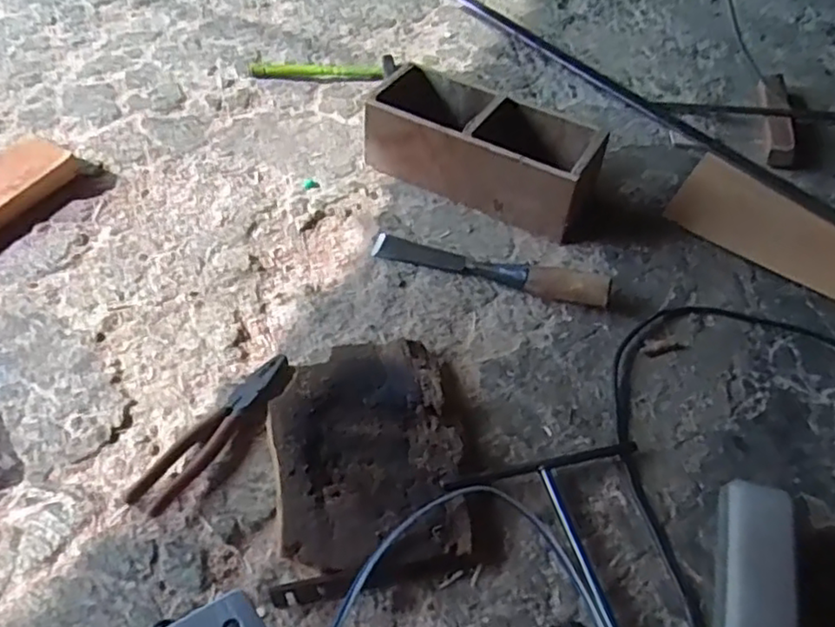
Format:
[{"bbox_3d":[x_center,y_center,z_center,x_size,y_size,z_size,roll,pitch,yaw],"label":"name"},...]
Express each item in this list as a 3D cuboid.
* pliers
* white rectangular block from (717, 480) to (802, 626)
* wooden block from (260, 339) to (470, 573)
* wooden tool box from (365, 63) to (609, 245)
[{"bbox_3d":[-0.194,0.106,0.651,0.044,0.027,0.185,29,52,20],"label":"pliers"},{"bbox_3d":[0.282,0.214,0.573,0.059,0.046,0.146,15,49,9],"label":"white rectangular block"},{"bbox_3d":[-0.045,0.126,0.636,0.172,0.040,0.225,-7,49,-11],"label":"wooden block"},{"bbox_3d":[0.087,-0.213,0.904,0.295,0.108,0.127,26,51,18],"label":"wooden tool box"}]

